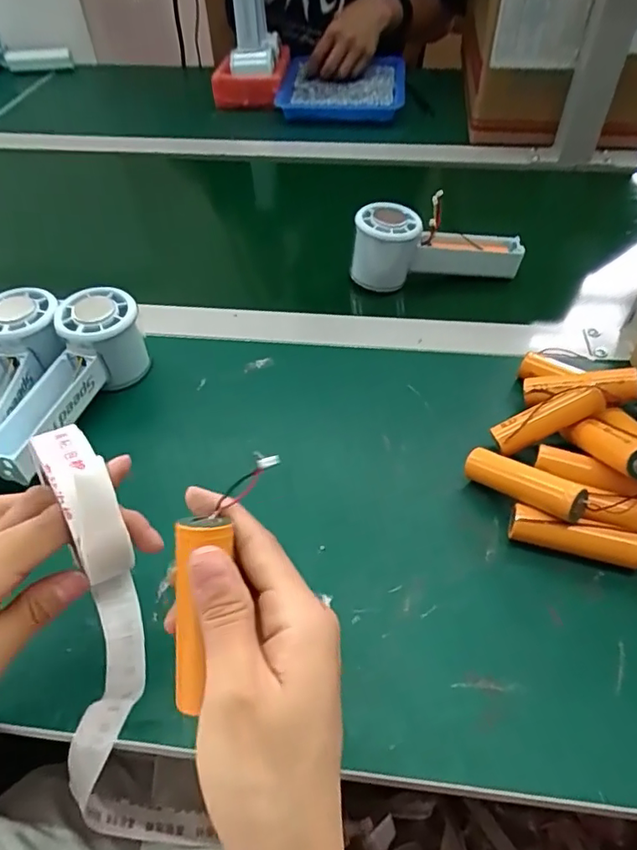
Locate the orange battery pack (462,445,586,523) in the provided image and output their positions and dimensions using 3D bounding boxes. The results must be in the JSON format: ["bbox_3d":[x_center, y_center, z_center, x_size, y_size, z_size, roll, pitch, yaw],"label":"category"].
[{"bbox_3d":[0.123,0.035,0.334,0.018,0.017,0.072,-37,39,-26],"label":"orange battery pack"}]

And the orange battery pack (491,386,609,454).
[{"bbox_3d":[0.151,-0.003,0.365,0.072,0.017,0.019,-25,50,8],"label":"orange battery pack"}]

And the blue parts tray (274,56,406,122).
[{"bbox_3d":[0.038,-0.506,0.822,0.176,0.032,0.204,4,50,6],"label":"blue parts tray"}]

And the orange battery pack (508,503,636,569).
[{"bbox_3d":[0.149,0.065,0.321,0.074,0.020,0.015,13,51,13],"label":"orange battery pack"}]

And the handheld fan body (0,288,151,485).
[{"bbox_3d":[-0.175,-0.028,0.388,0.059,0.056,0.149,16,52,15],"label":"handheld fan body"}]

